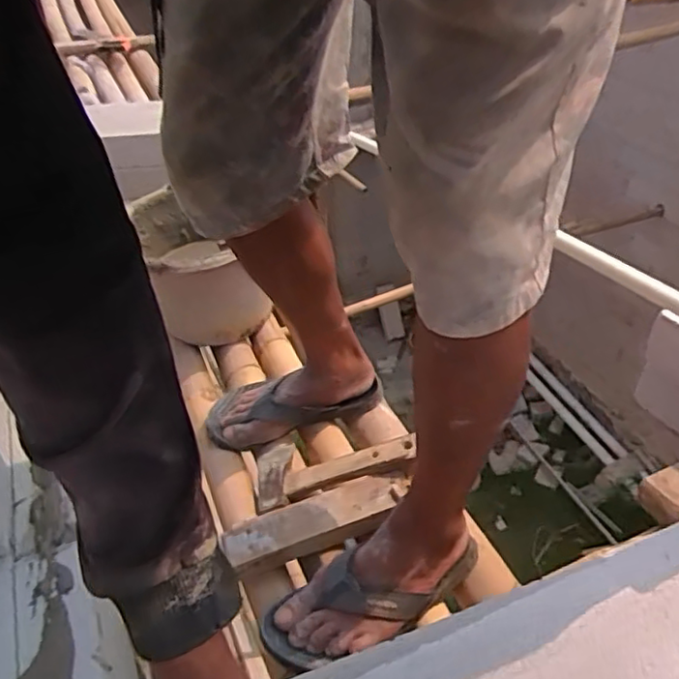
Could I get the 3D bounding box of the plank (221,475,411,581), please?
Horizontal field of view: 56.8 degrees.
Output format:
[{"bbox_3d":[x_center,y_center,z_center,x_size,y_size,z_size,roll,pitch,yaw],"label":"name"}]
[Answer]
[{"bbox_3d":[-0.023,0.212,0.743,0.220,0.020,0.067,-15,43,-15],"label":"plank"}]

